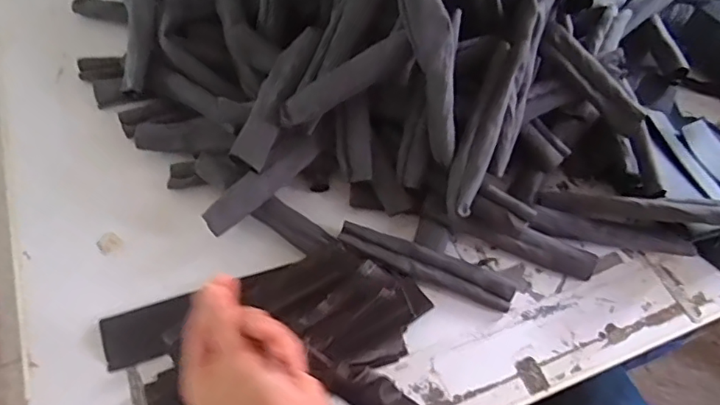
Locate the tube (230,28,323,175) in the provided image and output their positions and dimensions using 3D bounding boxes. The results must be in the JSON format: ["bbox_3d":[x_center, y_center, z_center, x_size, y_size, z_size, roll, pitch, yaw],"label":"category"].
[{"bbox_3d":[-0.089,-0.116,0.578,0.038,0.019,0.171,20,75,9],"label":"tube"}]

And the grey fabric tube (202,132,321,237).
[{"bbox_3d":[-0.099,-0.022,0.565,0.143,0.027,0.027,-37,67,-22],"label":"grey fabric tube"}]

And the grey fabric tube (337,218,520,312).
[{"bbox_3d":[0.067,0.066,0.559,0.183,0.019,0.032,22,60,10],"label":"grey fabric tube"}]

